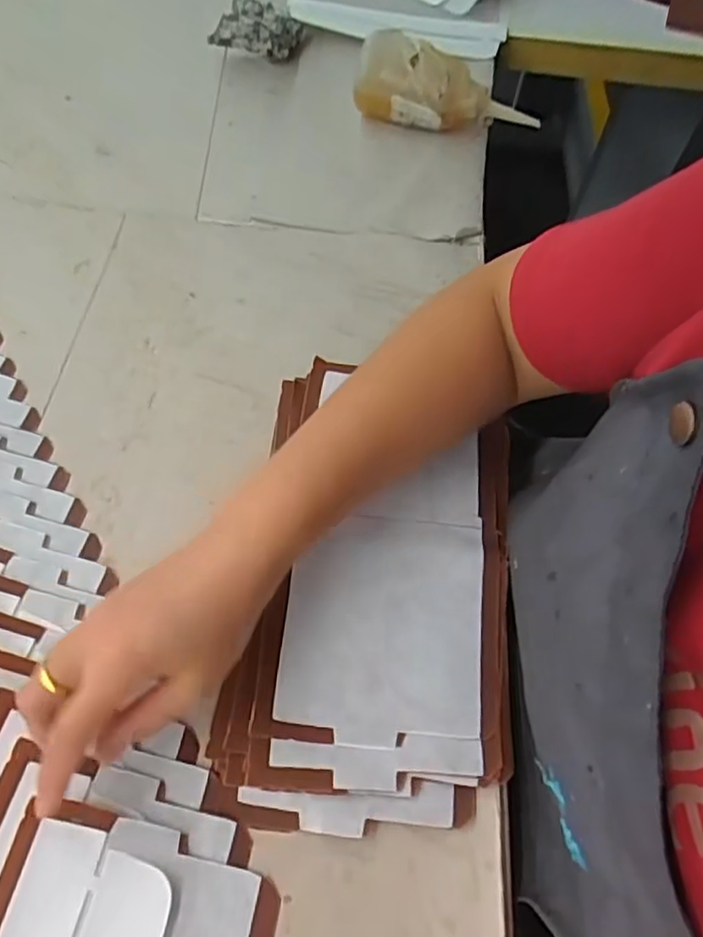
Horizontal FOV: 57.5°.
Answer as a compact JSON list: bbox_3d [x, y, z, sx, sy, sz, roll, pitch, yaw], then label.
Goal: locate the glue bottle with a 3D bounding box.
[{"bbox_3d":[0.083,-0.323,0.554,0.160,0.064,0.044,12,60,3],"label":"glue bottle"}]

